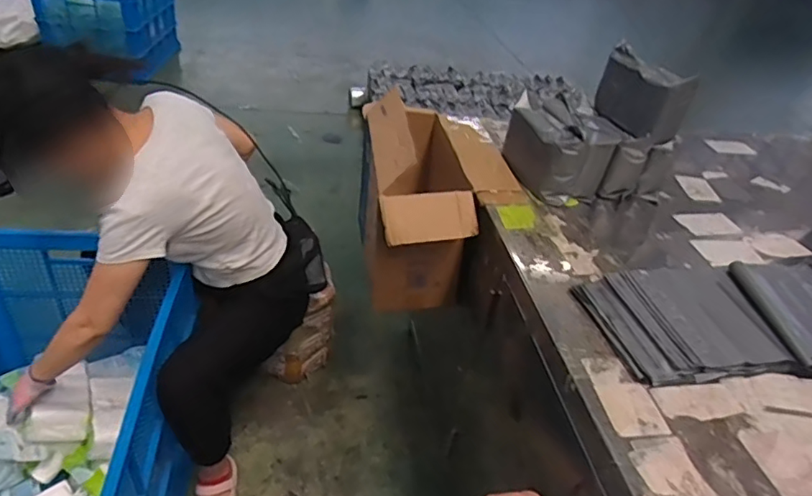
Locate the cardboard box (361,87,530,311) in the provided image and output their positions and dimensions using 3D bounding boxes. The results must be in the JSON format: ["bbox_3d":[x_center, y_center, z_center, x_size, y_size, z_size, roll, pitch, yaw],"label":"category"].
[{"bbox_3d":[0.053,-0.105,1.337,0.302,0.373,0.465,0,37,-13],"label":"cardboard box"}]

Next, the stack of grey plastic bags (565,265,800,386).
[{"bbox_3d":[0.438,0.114,0.873,0.281,0.046,0.228,2,37,-10],"label":"stack of grey plastic bags"}]

